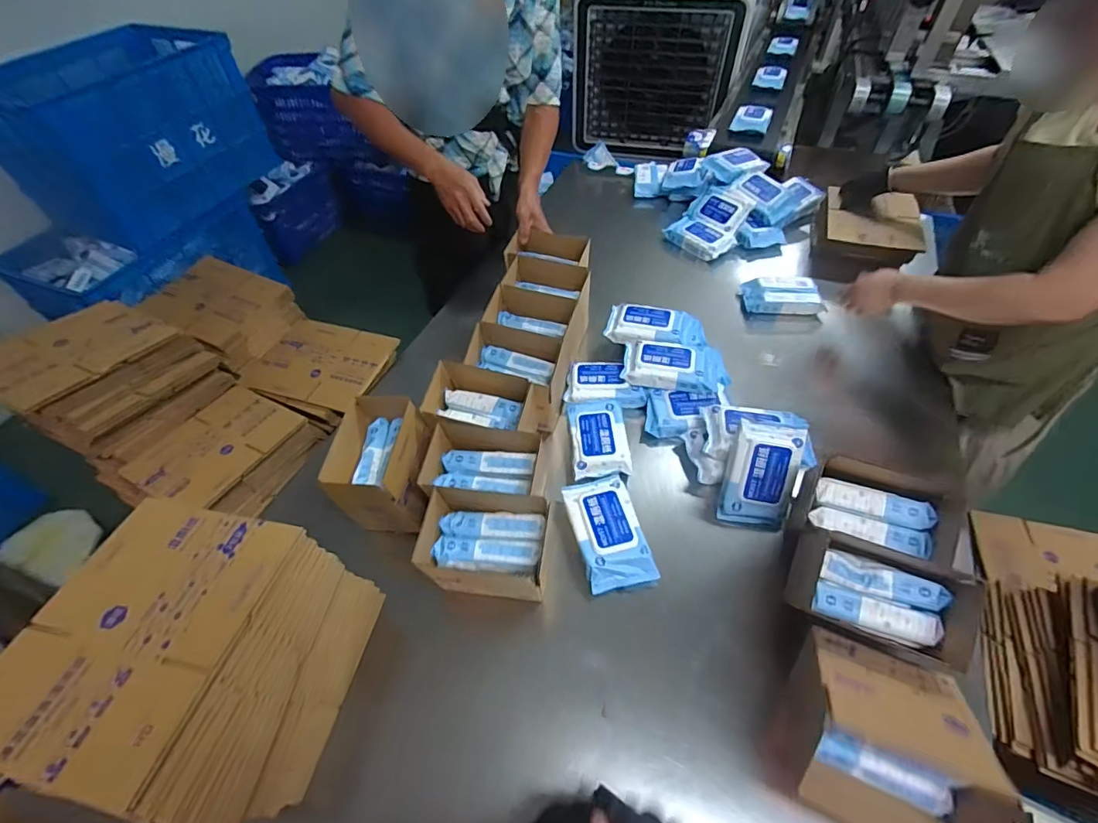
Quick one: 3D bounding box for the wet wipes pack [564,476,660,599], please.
[{"bbox_3d":[0.093,0.189,0.770,0.099,0.048,0.179,-12,51,-6],"label":"wet wipes pack"}]

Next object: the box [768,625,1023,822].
[{"bbox_3d":[0.370,0.369,0.552,0.168,0.155,0.175,16,54,16],"label":"box"}]

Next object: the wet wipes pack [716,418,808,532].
[{"bbox_3d":[0.338,0.107,0.774,0.098,0.171,0.038,11,14,5],"label":"wet wipes pack"}]

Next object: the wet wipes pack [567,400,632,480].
[{"bbox_3d":[0.090,0.043,0.877,0.097,0.033,0.156,-5,51,0],"label":"wet wipes pack"}]

